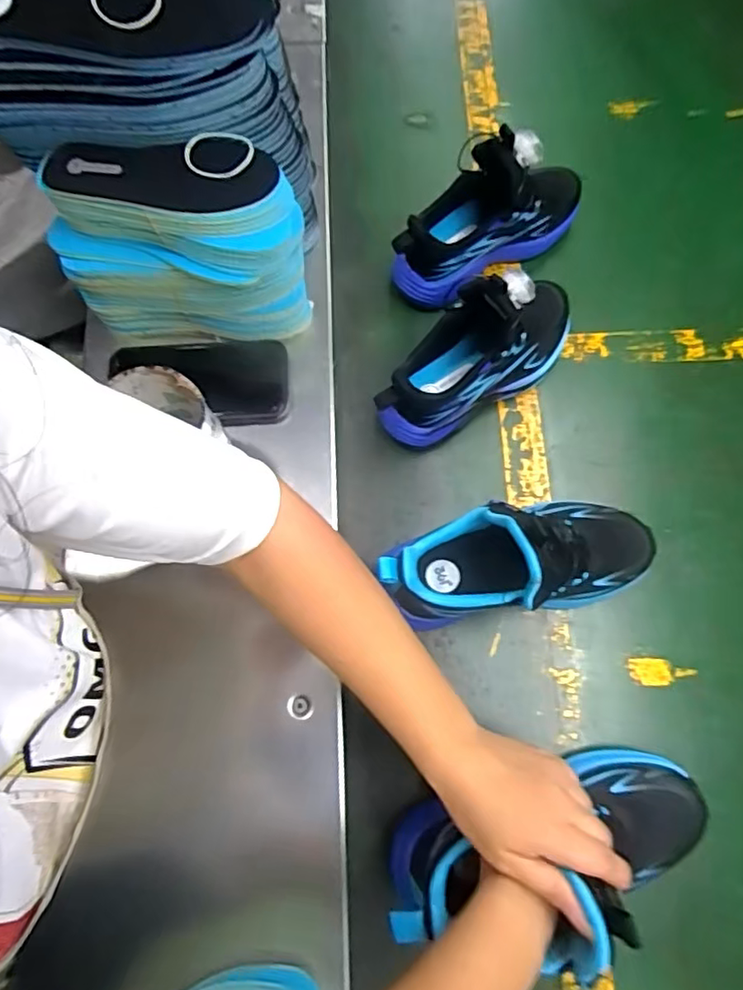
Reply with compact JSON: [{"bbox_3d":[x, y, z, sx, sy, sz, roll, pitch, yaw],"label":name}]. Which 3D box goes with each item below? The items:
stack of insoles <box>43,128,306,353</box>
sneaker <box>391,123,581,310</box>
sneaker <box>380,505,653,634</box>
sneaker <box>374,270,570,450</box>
[{"bbox_3d":[-0.160,-0.206,0.511,0.195,0.167,0.088,0,75,1],"label":"stack of insoles"},{"bbox_3d":[0.112,-0.265,0.545,0.208,0.127,0.072,-32,77,-7],"label":"sneaker"},{"bbox_3d":[0.119,0.050,0.447,0.216,0.142,0.079,-13,75,-2],"label":"sneaker"},{"bbox_3d":[0.096,-0.125,0.506,0.210,0.127,0.072,-33,77,-7],"label":"sneaker"}]

